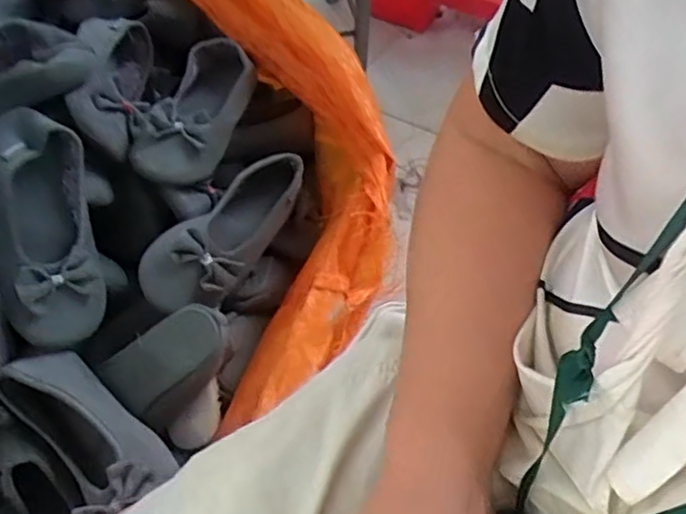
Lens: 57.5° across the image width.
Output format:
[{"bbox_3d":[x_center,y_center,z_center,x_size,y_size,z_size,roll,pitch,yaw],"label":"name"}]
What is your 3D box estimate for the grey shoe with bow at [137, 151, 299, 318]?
[{"bbox_3d":[-0.126,-0.032,0.681,0.082,0.064,0.221,27,59,18],"label":"grey shoe with bow"}]

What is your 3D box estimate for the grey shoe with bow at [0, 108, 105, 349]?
[{"bbox_3d":[-0.292,-0.034,0.615,0.087,0.064,0.240,-12,77,-8],"label":"grey shoe with bow"}]

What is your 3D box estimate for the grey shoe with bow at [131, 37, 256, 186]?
[{"bbox_3d":[-0.171,-0.181,0.741,0.094,0.050,0.232,12,55,9],"label":"grey shoe with bow"}]

